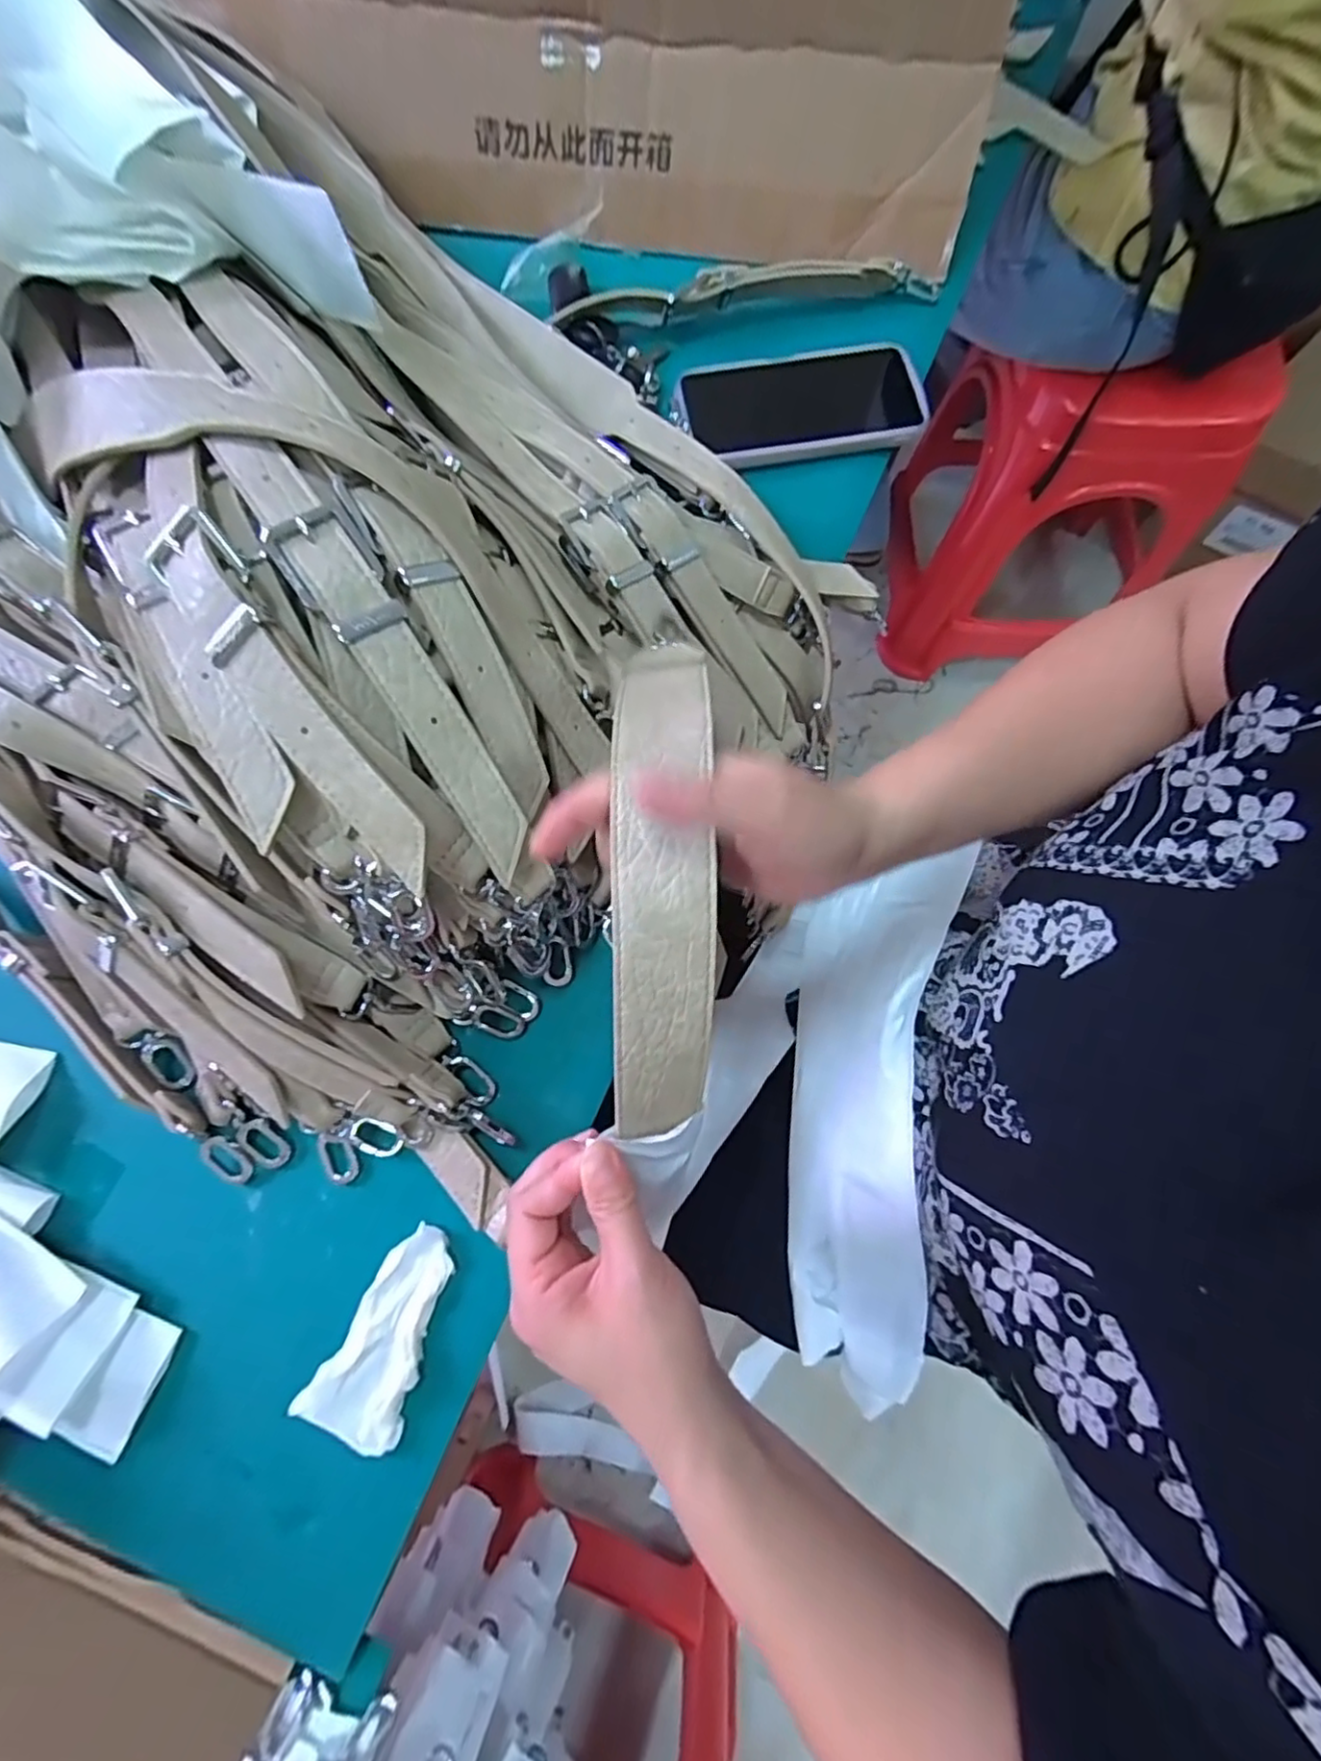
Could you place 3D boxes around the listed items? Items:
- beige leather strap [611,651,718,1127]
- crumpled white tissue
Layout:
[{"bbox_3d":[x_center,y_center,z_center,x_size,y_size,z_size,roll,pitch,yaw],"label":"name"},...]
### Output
[{"bbox_3d":[0.002,-0.003,0.273,0.038,0.062,0.219,0,86,1],"label":"beige leather strap"},{"bbox_3d":[-0.129,0.221,0.312,0.047,0.009,0.093,29,78,8],"label":"crumpled white tissue"}]

